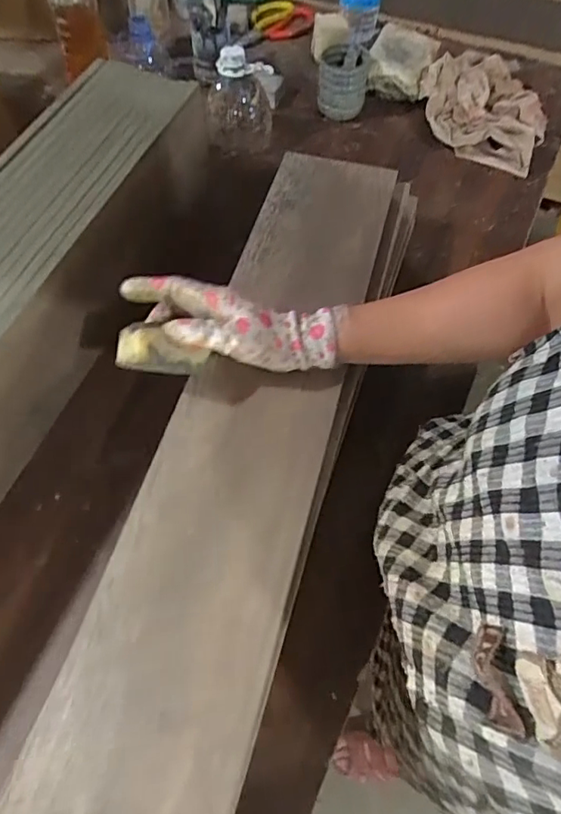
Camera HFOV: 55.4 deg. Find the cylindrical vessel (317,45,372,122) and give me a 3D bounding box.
[{"bbox_3d":[0.093,-0.478,0.790,0.070,0.078,0.069,-1,61,1],"label":"cylindrical vessel"}]

